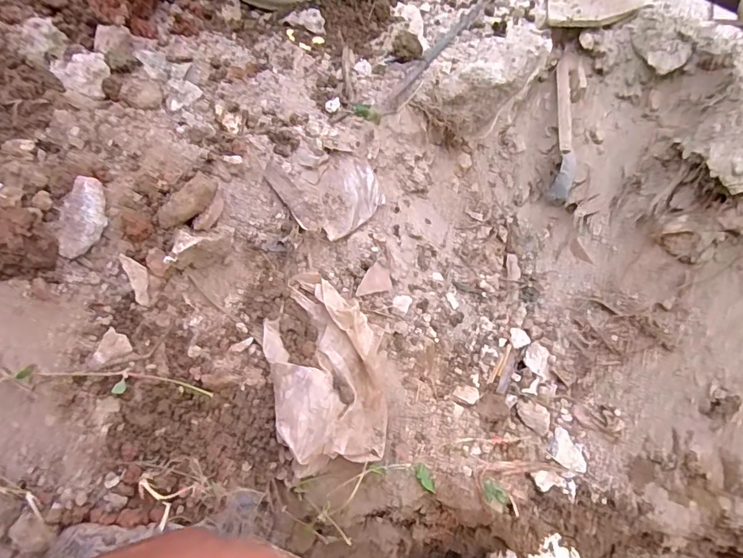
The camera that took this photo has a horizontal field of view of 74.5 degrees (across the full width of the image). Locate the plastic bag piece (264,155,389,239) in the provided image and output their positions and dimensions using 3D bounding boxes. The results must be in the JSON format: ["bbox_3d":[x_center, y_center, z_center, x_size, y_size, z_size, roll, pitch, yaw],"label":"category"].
[{"bbox_3d":[-0.046,-0.100,0.545,0.109,0.011,0.100,-36,95,-27],"label":"plastic bag piece"}]

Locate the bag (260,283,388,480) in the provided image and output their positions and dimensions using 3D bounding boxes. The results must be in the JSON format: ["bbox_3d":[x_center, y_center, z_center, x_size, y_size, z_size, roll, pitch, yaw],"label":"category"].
[{"bbox_3d":[-0.045,0.090,0.495,0.113,0.082,0.186,-9,65,-4],"label":"bag"}]

